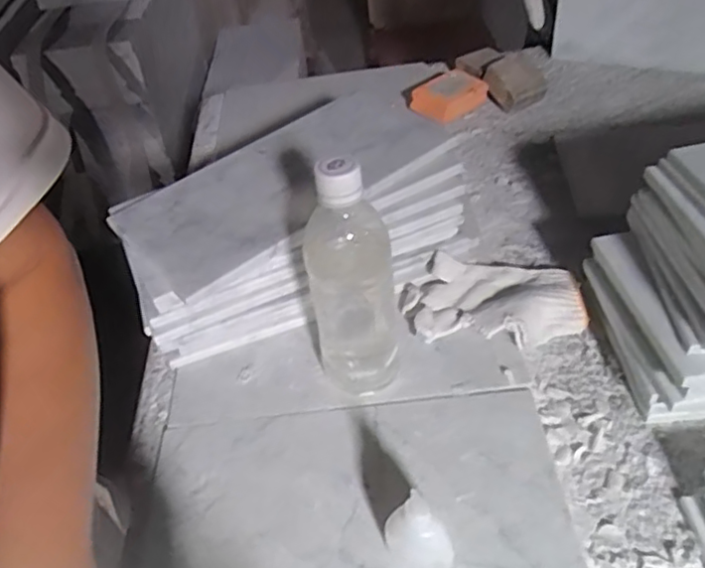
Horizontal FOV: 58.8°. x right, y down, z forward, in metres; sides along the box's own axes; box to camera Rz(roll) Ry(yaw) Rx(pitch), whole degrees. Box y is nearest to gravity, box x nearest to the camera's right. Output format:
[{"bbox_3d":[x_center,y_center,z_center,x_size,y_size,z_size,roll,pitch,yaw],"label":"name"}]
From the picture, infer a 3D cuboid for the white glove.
[{"bbox_3d":[0.127,0.015,0.570,0.158,0.034,0.090,-1,45,7],"label":"white glove"}]

